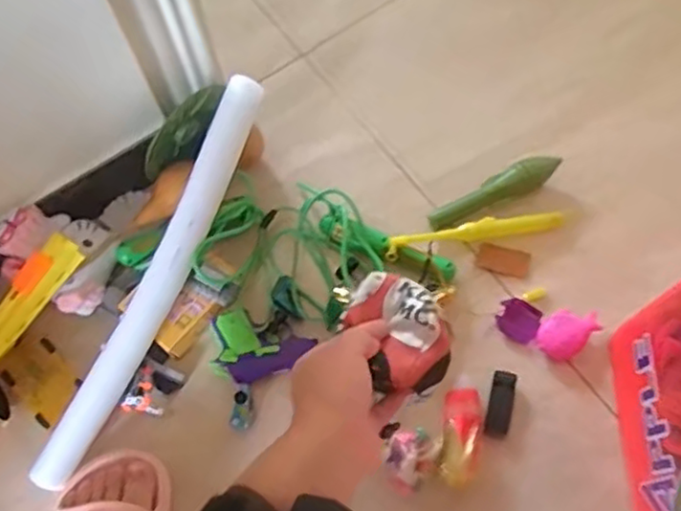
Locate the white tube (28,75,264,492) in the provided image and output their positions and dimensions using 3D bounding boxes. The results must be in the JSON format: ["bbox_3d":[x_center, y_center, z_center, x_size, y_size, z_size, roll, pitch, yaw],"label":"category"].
[{"bbox_3d":[-0.189,0.025,0.692,0.045,0.031,0.454,25,85,11],"label":"white tube"}]

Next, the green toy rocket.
[{"bbox_3d":[0.182,-0.074,0.784,0.167,0.022,0.038,-29,70,-11],"label":"green toy rocket"}]

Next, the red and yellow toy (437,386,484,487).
[{"bbox_3d":[0.125,0.185,0.689,0.043,0.029,0.095,8,82,4],"label":"red and yellow toy"}]

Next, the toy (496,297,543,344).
[{"bbox_3d":[0.193,0.071,0.734,0.045,0.015,0.041,26,70,11],"label":"toy"}]

